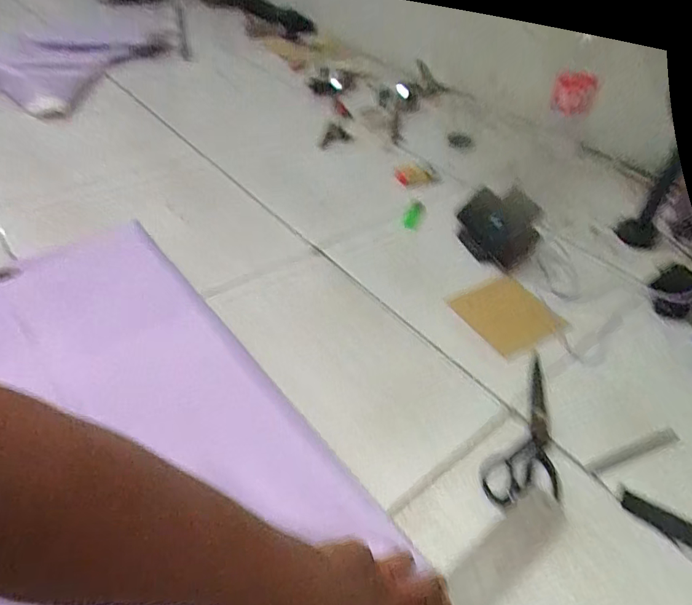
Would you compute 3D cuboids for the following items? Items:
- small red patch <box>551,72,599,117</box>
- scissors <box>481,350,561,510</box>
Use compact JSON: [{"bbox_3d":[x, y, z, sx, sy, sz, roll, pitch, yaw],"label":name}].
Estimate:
[{"bbox_3d":[0.468,-0.426,0.984,0.079,0.083,0.021,22,45,17],"label":"small red patch"},{"bbox_3d":[0.227,0.152,0.575,0.077,0.008,0.220,22,45,17],"label":"scissors"}]

